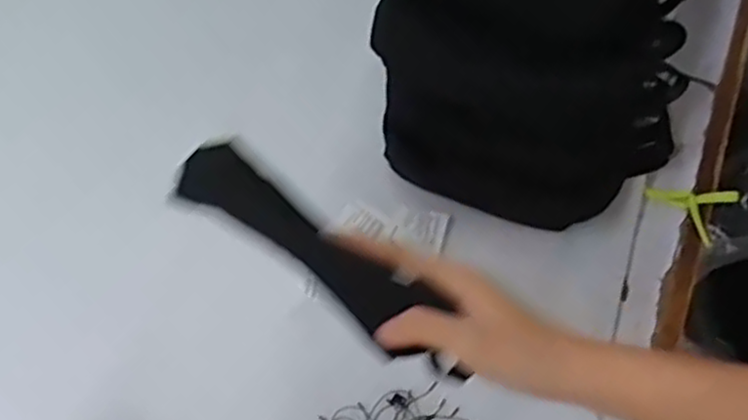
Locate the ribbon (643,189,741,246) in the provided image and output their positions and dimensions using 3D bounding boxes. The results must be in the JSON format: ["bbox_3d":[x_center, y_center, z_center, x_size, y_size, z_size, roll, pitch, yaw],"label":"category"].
[{"bbox_3d":[0.255,0.004,0.580,0.073,0.011,0.040,3,75,-1],"label":"ribbon"}]

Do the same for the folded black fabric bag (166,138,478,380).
[{"bbox_3d":[-0.039,0.018,0.406,0.164,0.014,0.039,37,77,7],"label":"folded black fabric bag"}]

